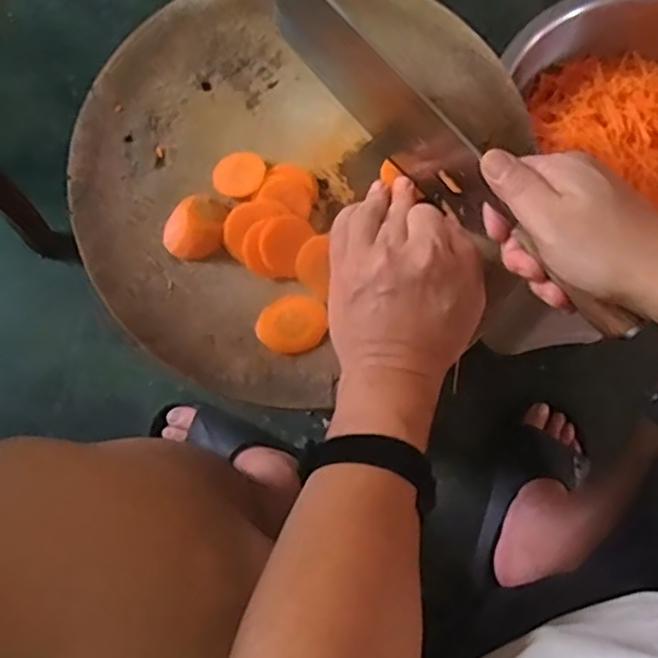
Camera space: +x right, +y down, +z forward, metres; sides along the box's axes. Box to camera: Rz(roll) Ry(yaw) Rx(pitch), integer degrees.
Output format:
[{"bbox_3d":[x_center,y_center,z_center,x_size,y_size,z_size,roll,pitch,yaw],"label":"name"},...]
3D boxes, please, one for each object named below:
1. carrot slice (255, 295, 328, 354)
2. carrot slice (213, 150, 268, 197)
[{"bbox_3d":[-0.026,-0.003,0.459,0.048,0.005,0.039,-19,79,-5],"label":"carrot slice"},{"bbox_3d":[-0.065,-0.112,0.470,0.037,0.008,0.034,-5,78,-2],"label":"carrot slice"}]

